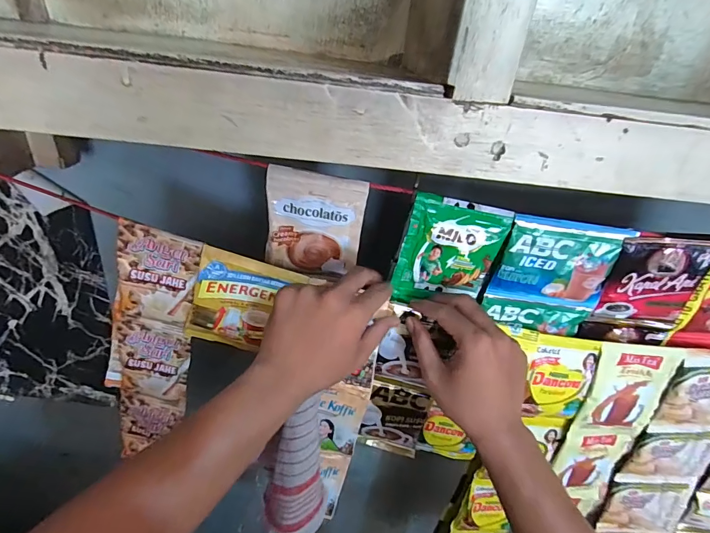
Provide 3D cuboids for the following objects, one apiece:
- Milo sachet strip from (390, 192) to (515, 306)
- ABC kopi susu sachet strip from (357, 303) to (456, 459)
[{"bbox_3d":[0.092,-0.012,0.390,0.095,0.109,0.013,7,28,0],"label":"Milo sachet strip"},{"bbox_3d":[0.054,0.140,0.453,0.076,0.209,0.019,8,29,4],"label":"ABC kopi susu sachet strip"}]

